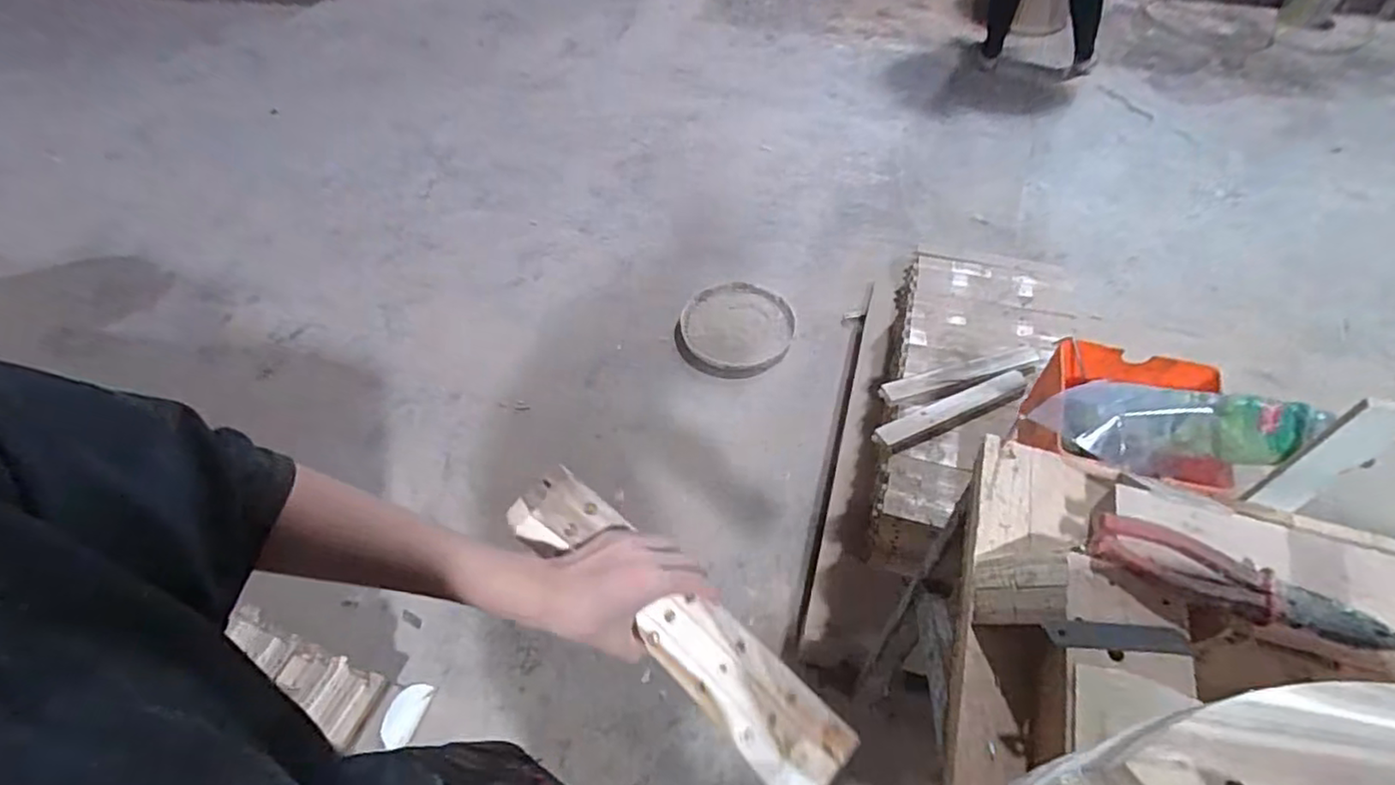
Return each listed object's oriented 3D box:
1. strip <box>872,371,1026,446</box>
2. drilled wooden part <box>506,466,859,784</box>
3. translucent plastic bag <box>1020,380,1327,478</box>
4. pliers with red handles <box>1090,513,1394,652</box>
[{"bbox_3d":[0.466,0.029,1.199,0.309,0.029,0.049,-18,54,-13],"label":"strip"},{"bbox_3d":[-0.017,0.167,0.473,0.287,0.061,0.069,38,62,15],"label":"drilled wooden part"},{"bbox_3d":[0.427,0.034,0.598,0.208,0.065,0.085,3,48,33],"label":"translucent plastic bag"},{"bbox_3d":[0.386,0.131,0.469,0.179,0.019,0.059,21,55,17],"label":"pliers with red handles"}]

